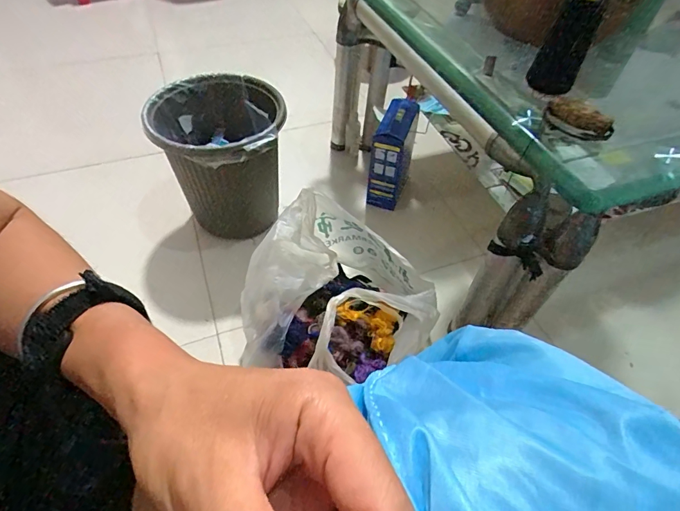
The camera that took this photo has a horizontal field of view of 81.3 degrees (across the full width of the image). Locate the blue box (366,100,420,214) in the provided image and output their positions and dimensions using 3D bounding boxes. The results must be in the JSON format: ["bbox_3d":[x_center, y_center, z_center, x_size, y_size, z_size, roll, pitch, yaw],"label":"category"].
[{"bbox_3d":[0.122,-0.232,0.933,0.075,0.218,0.148,17,53,11],"label":"blue box"}]

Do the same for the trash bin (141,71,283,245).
[{"bbox_3d":[-0.239,-0.186,0.832,0.240,0.265,0.239,-1,51,-3],"label":"trash bin"}]

